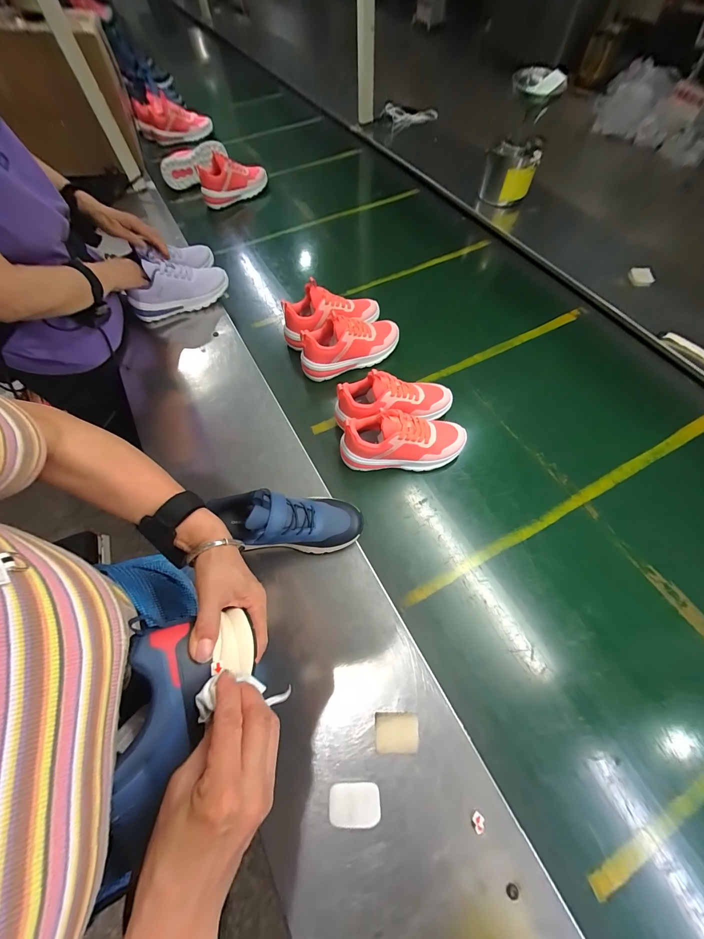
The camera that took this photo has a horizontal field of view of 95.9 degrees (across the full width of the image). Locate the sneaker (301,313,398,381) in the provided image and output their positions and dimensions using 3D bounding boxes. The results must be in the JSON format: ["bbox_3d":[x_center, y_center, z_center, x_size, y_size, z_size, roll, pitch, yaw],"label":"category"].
[{"bbox_3d":[-0.003,-0.269,0.656,0.220,0.092,0.088,-19,66,-6],"label":"sneaker"}]

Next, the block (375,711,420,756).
[{"bbox_3d":[0.057,0.334,0.403,0.054,0.014,0.042,-1,66,2],"label":"block"}]

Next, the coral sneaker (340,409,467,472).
[{"bbox_3d":[0.091,-0.050,0.557,0.221,0.098,0.078,0,66,3],"label":"coral sneaker"}]

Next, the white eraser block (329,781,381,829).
[{"bbox_3d":[0.003,0.398,0.376,0.060,0.009,0.037,-5,65,0],"label":"white eraser block"}]

